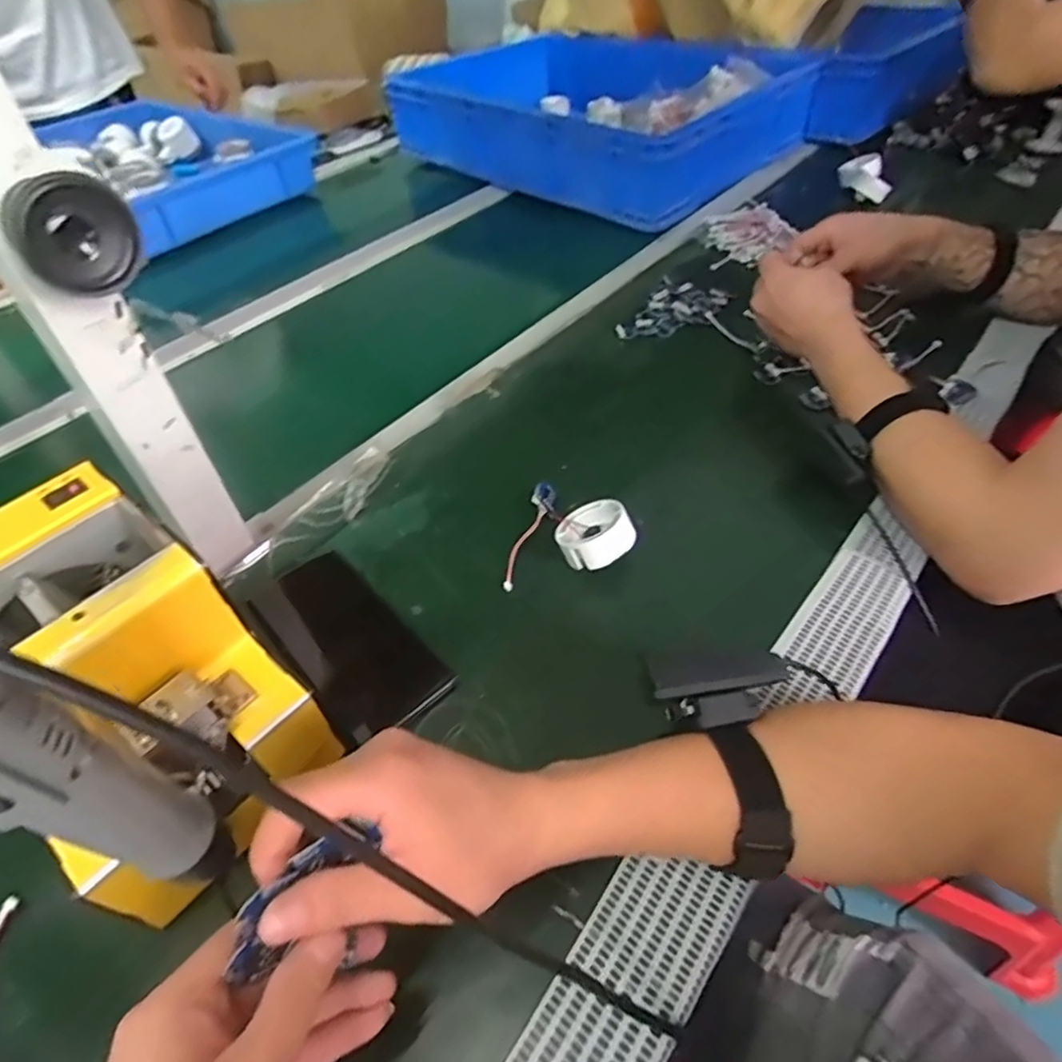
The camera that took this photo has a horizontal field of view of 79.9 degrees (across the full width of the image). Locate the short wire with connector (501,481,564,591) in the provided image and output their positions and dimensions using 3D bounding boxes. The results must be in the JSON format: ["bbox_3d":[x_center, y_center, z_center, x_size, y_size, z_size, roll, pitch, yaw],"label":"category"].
[{"bbox_3d":[0.003,0.001,0.494,0.025,0.023,0.107,12,49,15],"label":"short wire with connector"}]

